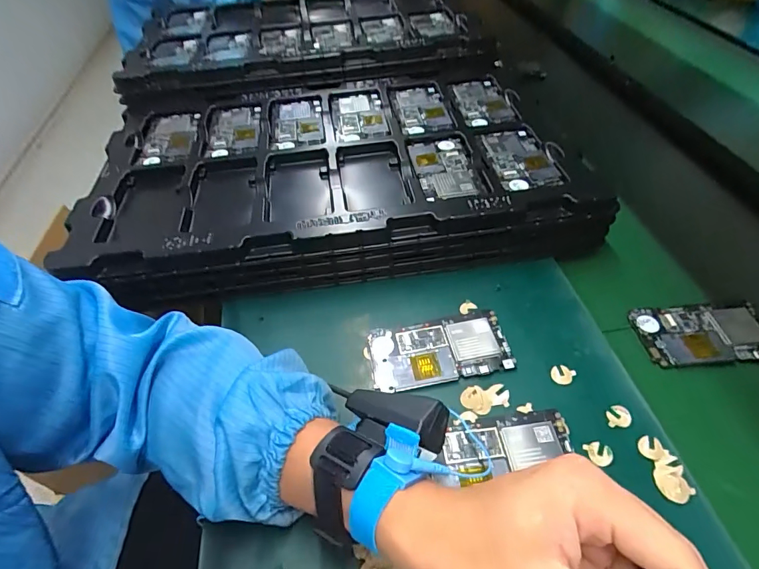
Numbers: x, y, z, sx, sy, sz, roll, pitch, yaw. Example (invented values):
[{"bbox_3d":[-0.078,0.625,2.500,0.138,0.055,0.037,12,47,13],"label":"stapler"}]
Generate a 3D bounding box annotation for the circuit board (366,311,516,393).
[{"bbox_3d":[0.053,0.059,0.388,0.123,0.008,0.064,-7,49,-6],"label":"circuit board"}]

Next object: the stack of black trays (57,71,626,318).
[{"bbox_3d":[-0.053,-0.141,0.533,0.539,0.073,0.338,-6,49,-5],"label":"stack of black trays"}]

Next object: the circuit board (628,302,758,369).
[{"bbox_3d":[0.309,0.046,0.404,0.121,0.007,0.066,-1,49,-1],"label":"circuit board"}]

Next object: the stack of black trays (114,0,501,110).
[{"bbox_3d":[-0.118,-0.400,0.686,0.519,0.083,0.322,-4,49,-3],"label":"stack of black trays"}]

